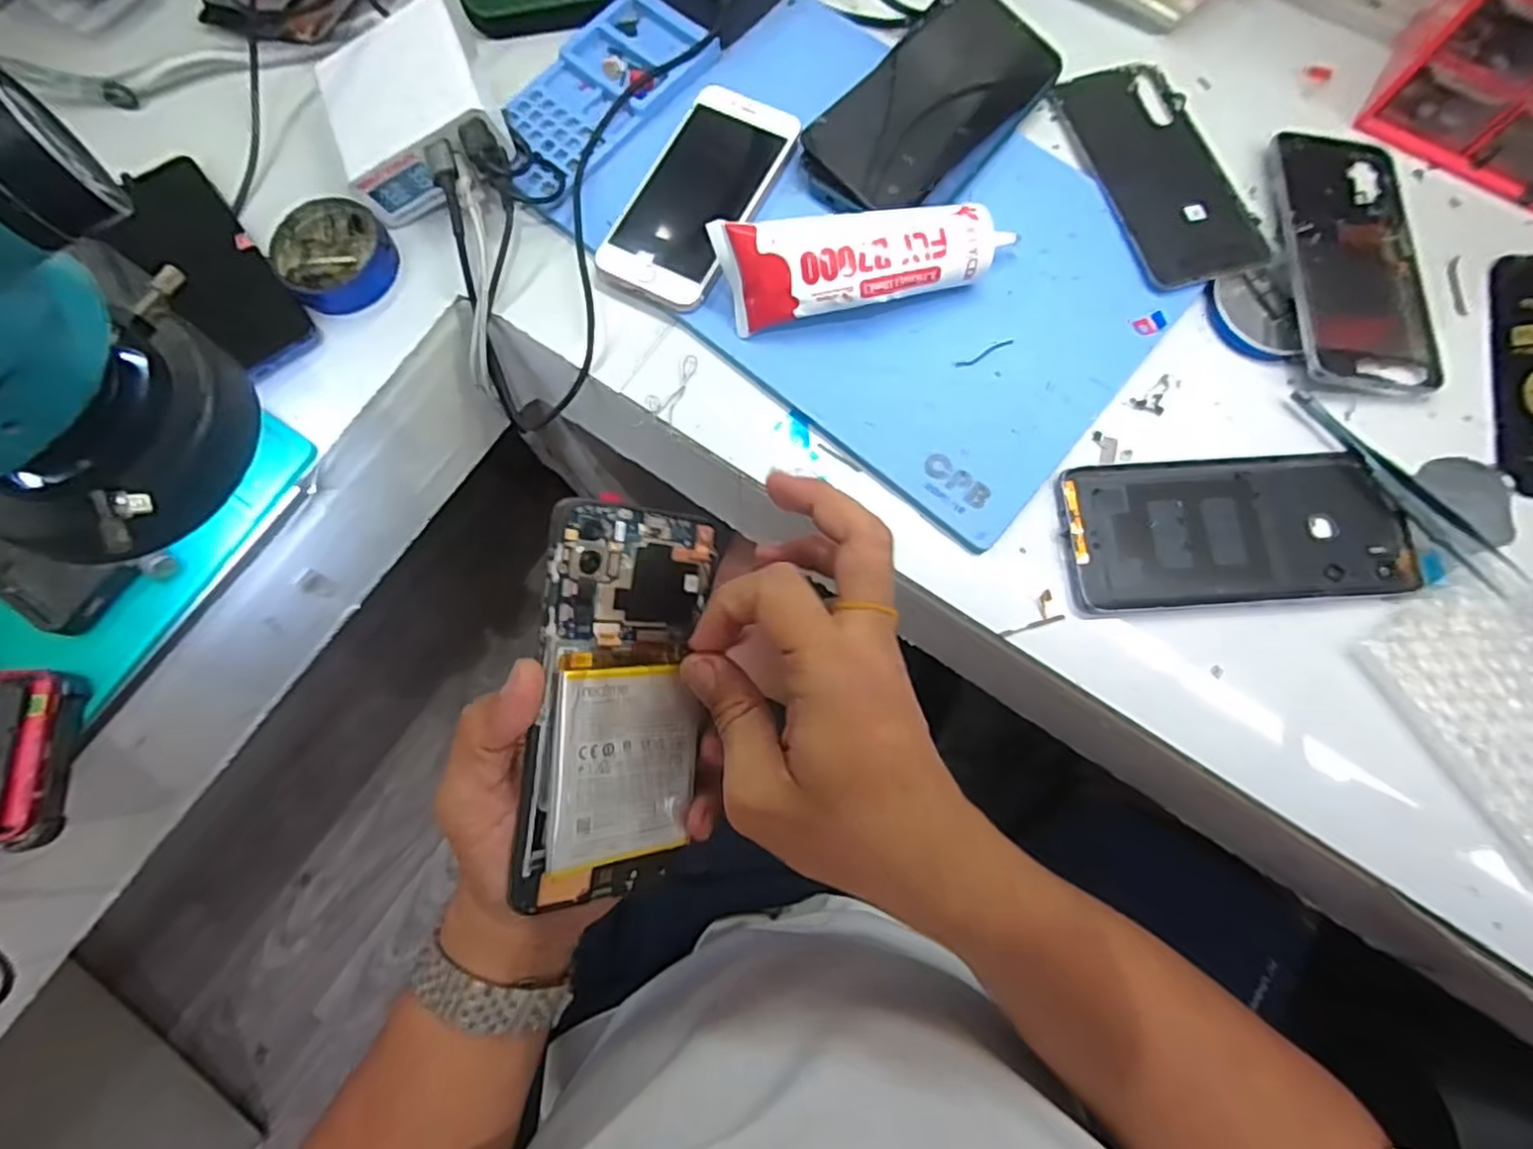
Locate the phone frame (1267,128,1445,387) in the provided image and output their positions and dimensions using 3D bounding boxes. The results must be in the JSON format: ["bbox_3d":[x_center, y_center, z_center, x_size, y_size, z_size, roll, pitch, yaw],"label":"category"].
[{"bbox_3d":[0.326,-0.177,0.379,0.078,0.012,0.167,6,75,-13],"label":"phone frame"}]

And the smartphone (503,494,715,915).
[{"bbox_3d":[-0.057,0.050,0.269,0.068,0.010,0.153,5,89,-38],"label":"smartphone"}]

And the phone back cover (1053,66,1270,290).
[{"bbox_3d":[0.228,-0.236,0.393,0.076,0.006,0.152,-15,74,-8],"label":"phone back cover"}]

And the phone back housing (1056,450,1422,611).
[{"bbox_3d":[0.239,-0.024,0.342,0.172,0.011,0.076,-5,76,0],"label":"phone back housing"}]

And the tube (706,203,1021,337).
[{"bbox_3d":[0.054,-0.160,0.357,0.156,0.045,0.043,-9,76,-1],"label":"tube"}]

